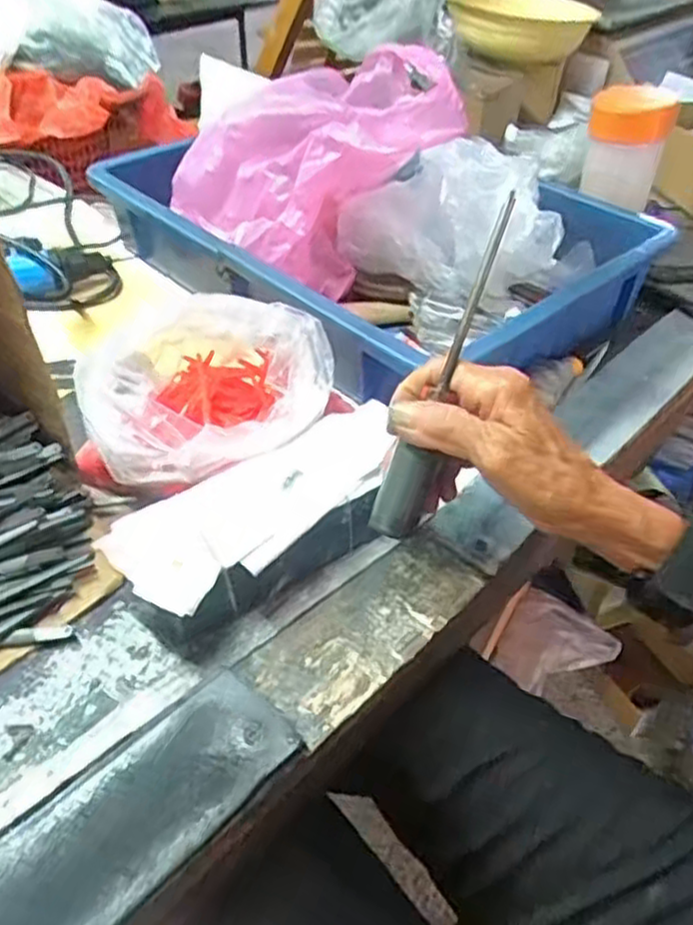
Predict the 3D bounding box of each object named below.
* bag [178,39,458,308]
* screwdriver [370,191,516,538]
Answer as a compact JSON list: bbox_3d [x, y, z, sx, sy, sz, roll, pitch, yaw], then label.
[{"bbox_3d":[-0.037,-0.218,0.557,0.142,0.169,0.216,-15,45,-17],"label":"bag"},{"bbox_3d":[0.048,-0.042,0.362,0.018,0.173,0.025,24,15,24],"label":"screwdriver"}]

